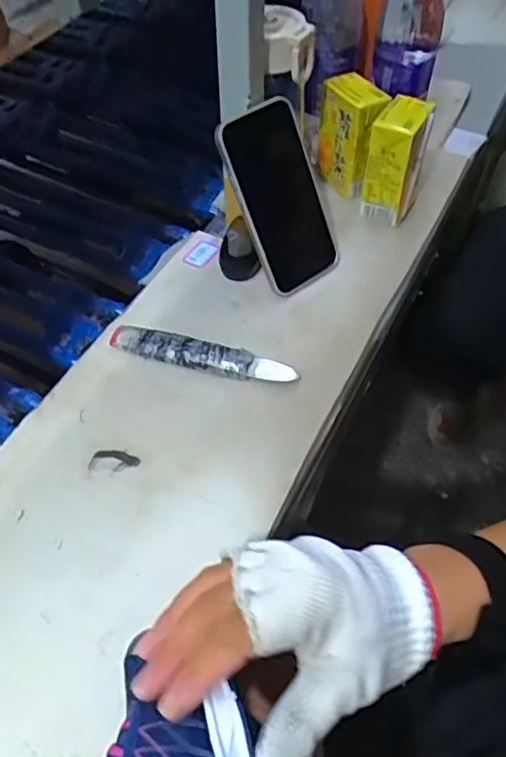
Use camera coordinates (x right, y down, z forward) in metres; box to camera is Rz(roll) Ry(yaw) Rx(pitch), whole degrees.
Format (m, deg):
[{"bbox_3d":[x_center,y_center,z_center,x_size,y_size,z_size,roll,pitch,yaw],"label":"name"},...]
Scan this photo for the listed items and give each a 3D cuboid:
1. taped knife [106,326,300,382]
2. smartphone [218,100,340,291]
[{"bbox_3d":[-0.045,-0.021,0.538,0.164,0.018,0.028,16,54,12],"label":"taped knife"},{"bbox_3d":[0.027,-0.165,0.571,0.083,0.160,0.018,-34,23,-21],"label":"smartphone"}]

